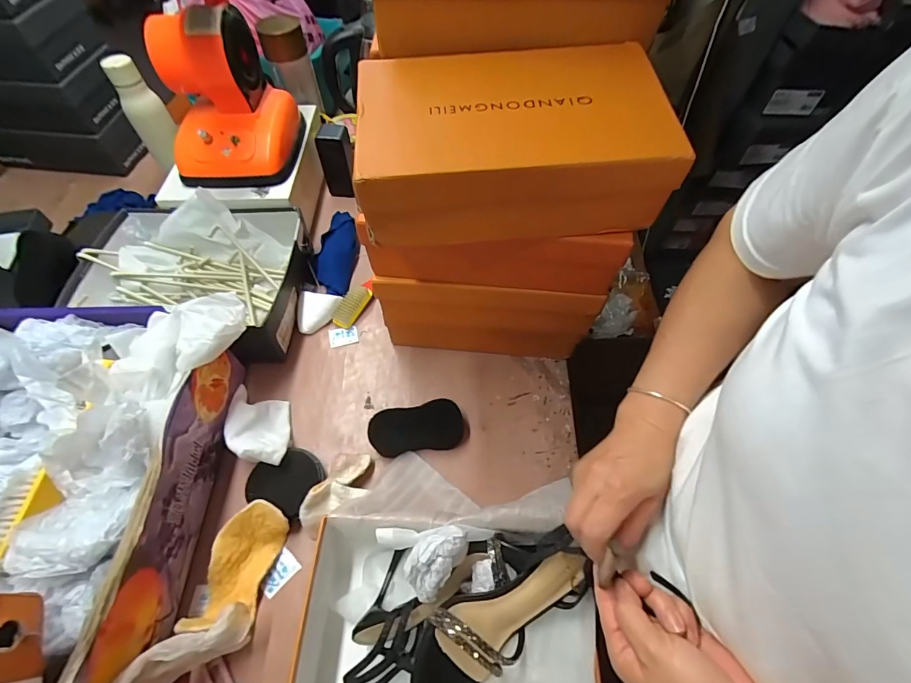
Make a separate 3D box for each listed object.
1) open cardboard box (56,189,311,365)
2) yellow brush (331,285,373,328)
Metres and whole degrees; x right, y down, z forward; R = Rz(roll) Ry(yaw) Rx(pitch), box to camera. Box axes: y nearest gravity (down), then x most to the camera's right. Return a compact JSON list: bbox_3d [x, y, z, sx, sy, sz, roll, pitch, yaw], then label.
[{"bbox_3d":[-0.424,-0.108,0.671,0.341,0.093,0.248,3,57,1],"label":"open cardboard box"},{"bbox_3d":[-0.173,-0.061,0.699,0.031,0.023,0.080,27,61,15],"label":"yellow brush"}]

